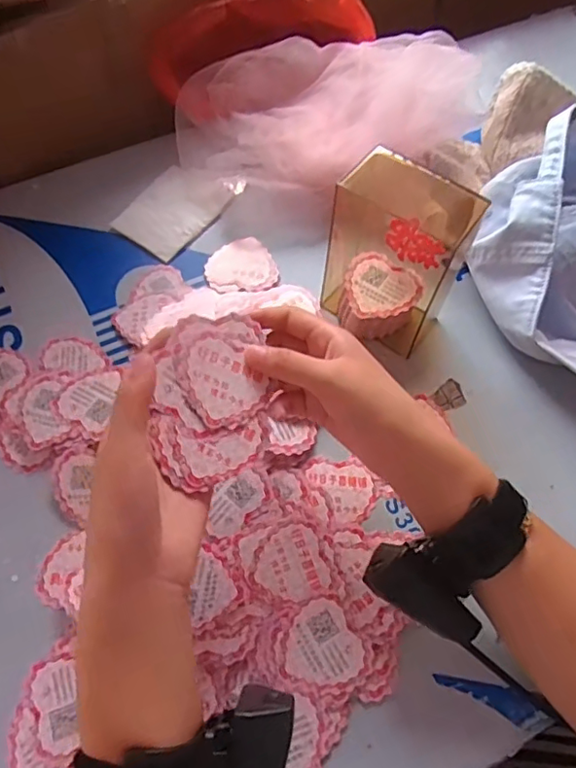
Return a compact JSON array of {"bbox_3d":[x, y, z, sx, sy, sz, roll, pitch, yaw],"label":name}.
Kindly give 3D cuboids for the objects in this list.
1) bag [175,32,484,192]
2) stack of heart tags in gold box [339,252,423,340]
[{"bbox_3d":[0.024,-0.260,0.518,0.249,0.084,0.160,-11,64,-6],"label":"bag"},{"bbox_3d":[0.075,-0.069,0.461,0.058,0.034,0.061,13,64,6],"label":"stack of heart tags in gold box"}]

